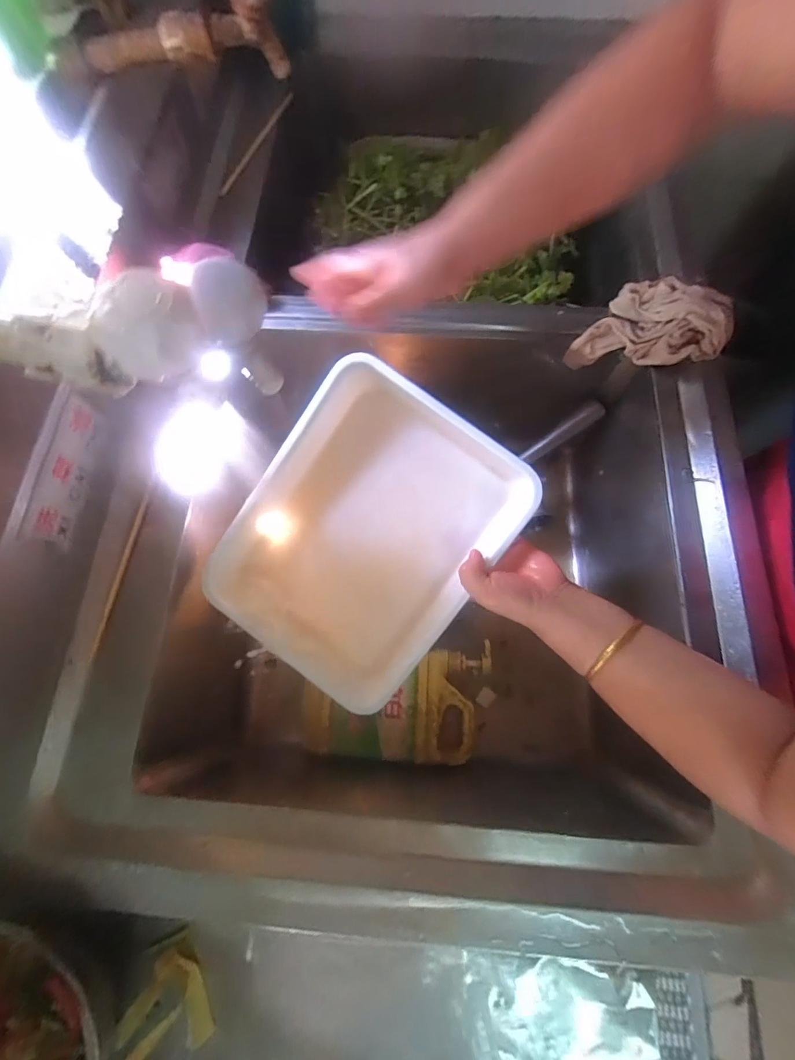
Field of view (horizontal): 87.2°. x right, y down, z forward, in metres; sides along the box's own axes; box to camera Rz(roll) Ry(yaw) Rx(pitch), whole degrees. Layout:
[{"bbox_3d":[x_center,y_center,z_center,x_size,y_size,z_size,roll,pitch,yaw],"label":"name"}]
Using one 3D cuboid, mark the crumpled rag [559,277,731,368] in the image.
[{"bbox_3d":[0.291,-0.236,0.487,0.149,0.080,0.098,21,74,9],"label":"crumpled rag"}]

